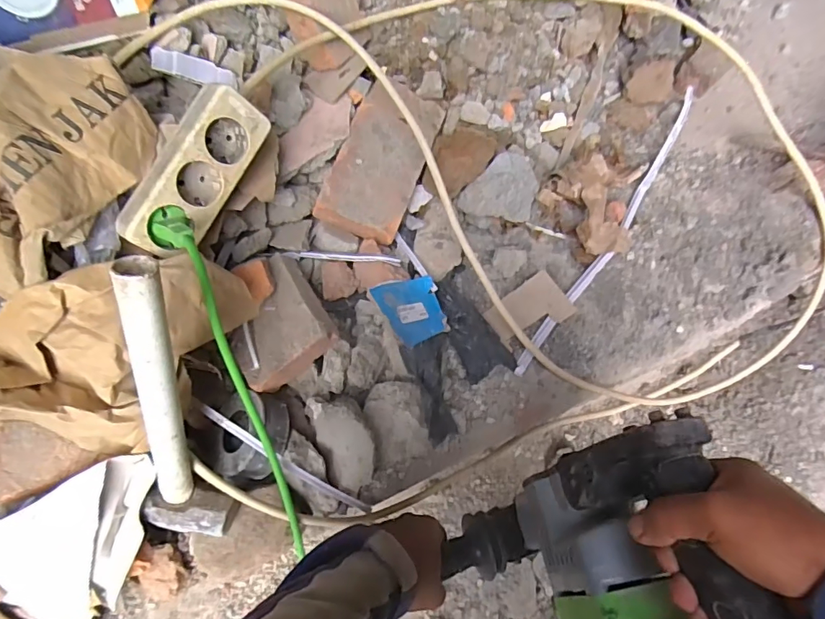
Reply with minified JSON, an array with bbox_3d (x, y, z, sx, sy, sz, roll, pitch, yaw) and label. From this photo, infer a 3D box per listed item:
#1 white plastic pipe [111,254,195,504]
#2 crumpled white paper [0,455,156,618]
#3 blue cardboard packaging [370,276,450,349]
[{"bbox_3d":[-0.189,0.071,0.364,0.023,0.250,0.028,20,37,8],"label":"white plastic pipe"},{"bbox_3d":[-0.318,0.219,0.421,0.129,0.041,0.244,21,111,-28],"label":"crumpled white paper"},{"bbox_3d":[0.001,0.000,0.549,0.086,0.007,0.075,-22,79,-43],"label":"blue cardboard packaging"}]

